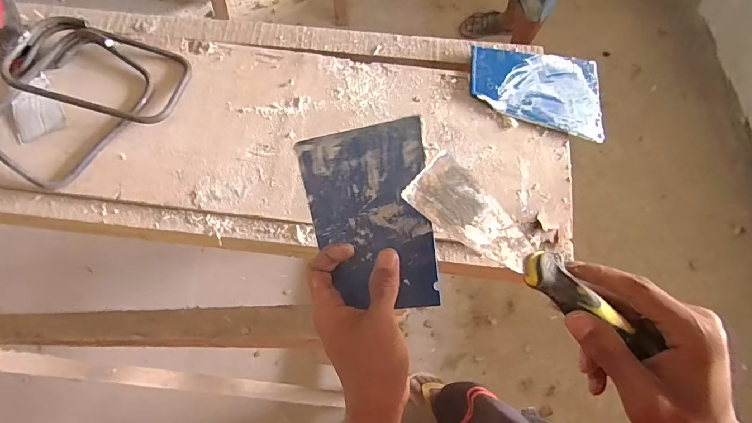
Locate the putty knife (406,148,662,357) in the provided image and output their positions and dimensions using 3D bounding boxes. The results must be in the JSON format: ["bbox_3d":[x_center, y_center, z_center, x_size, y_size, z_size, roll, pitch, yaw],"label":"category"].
[{"bbox_3d":[0.092,0.028,0.281,0.159,0.019,0.067,40,42,5],"label":"putty knife"}]

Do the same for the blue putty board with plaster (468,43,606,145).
[{"bbox_3d":[0.183,-0.142,0.483,0.149,0.006,0.102,12,69,2],"label":"blue putty board with plaster"}]

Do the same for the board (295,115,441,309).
[{"bbox_3d":[-0.009,0.002,0.331,0.103,0.005,0.143,-9,77,17],"label":"board"}]

